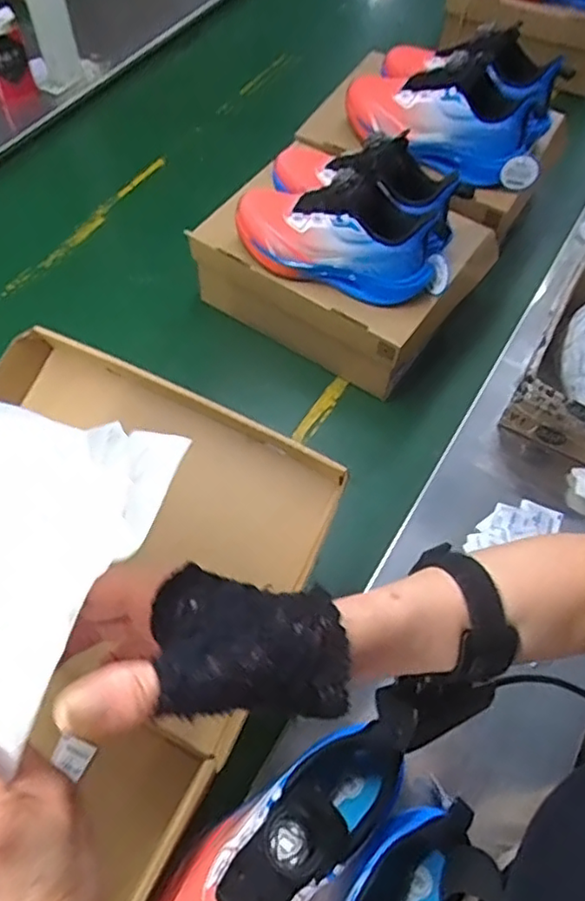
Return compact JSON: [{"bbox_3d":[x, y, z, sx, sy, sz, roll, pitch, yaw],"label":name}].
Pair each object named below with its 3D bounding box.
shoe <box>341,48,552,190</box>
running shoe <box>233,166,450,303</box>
[{"bbox_3d":[0.189,-0.445,0.825,0.257,0.100,0.102,33,64,17],"label":"shoe"},{"bbox_3d":[0.048,-0.252,0.713,0.243,0.105,0.089,22,61,11],"label":"running shoe"}]

